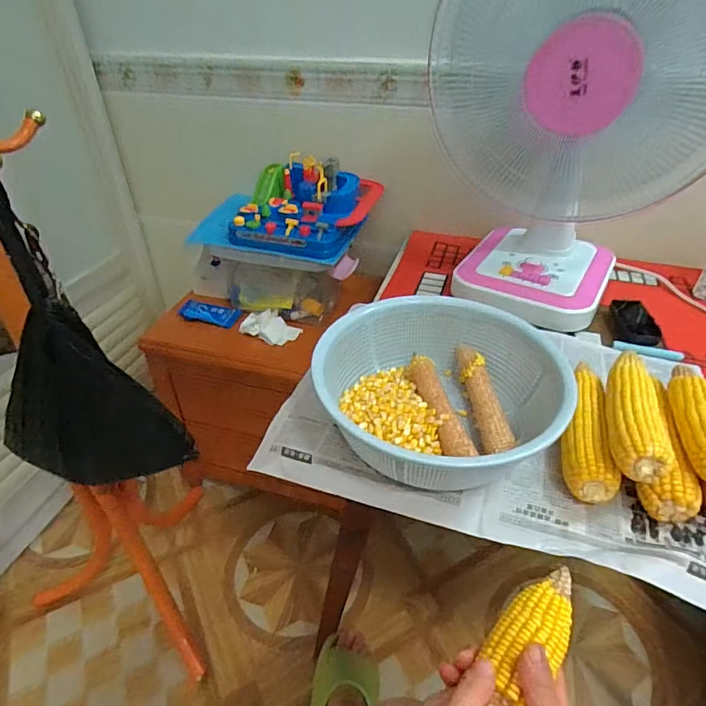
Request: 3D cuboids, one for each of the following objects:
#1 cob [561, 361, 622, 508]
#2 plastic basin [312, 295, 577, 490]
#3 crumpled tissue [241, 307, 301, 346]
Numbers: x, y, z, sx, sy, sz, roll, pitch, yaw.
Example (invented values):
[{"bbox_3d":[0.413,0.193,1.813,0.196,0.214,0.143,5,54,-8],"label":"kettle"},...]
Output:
[{"bbox_3d":[0.273,0.080,0.556,0.049,0.040,0.196,10,39,12],"label":"cob"},{"bbox_3d":[0.099,0.043,0.574,0.276,0.104,0.225,-3,38,-4],"label":"plastic basin"},{"bbox_3d":[-0.169,-0.054,0.965,0.114,0.049,0.051,12,39,15],"label":"crumpled tissue"}]

